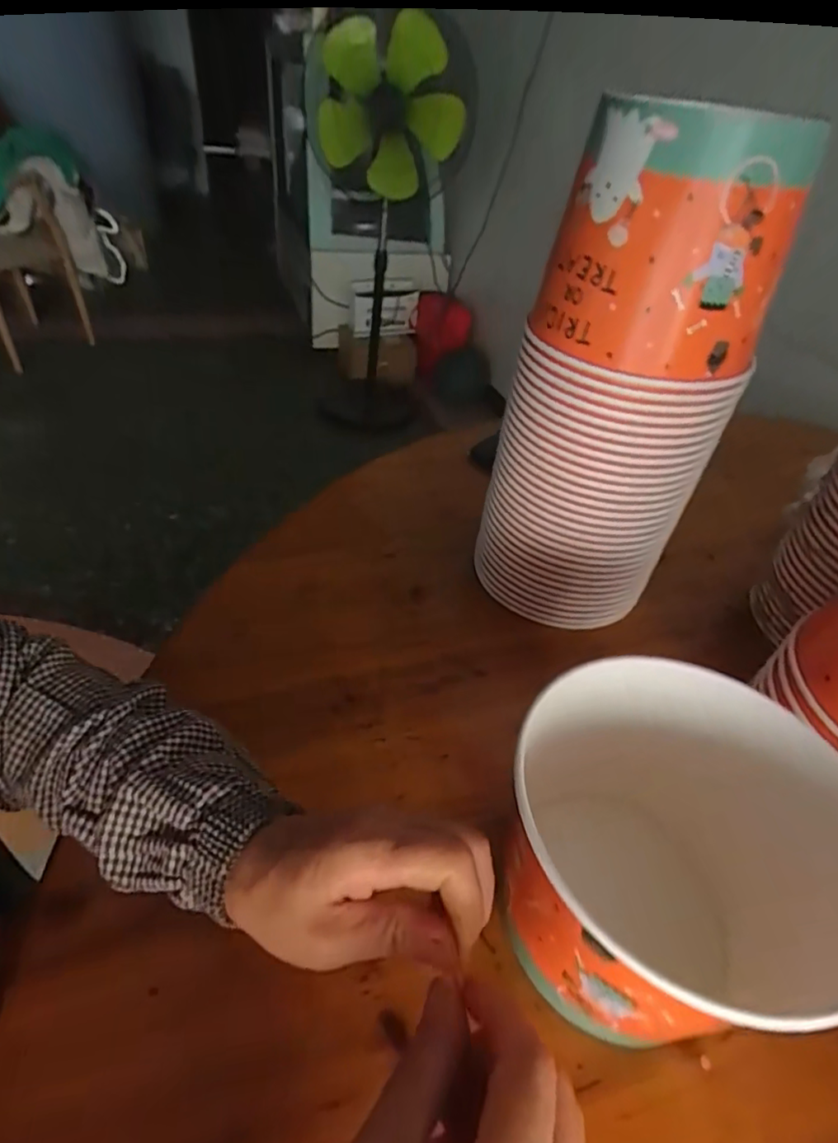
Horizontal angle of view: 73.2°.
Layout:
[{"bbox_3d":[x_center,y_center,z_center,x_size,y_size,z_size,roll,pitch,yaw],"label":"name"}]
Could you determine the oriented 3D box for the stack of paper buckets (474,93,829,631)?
[{"bbox_3d":[0.138,-0.105,0.434,0.128,0.391,0.124,-9,44,-17],"label":"stack of paper buckets"}]

